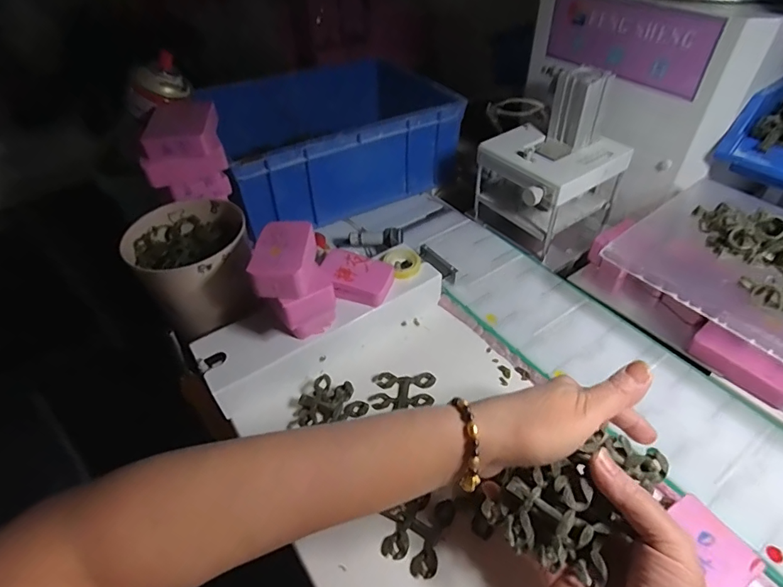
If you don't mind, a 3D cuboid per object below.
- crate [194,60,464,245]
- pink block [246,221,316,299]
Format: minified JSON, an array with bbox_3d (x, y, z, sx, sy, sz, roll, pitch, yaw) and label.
[{"bbox_3d":[-0.104,-0.232,0.686,0.314,0.129,0.269,-27,48,-18],"label":"crate"},{"bbox_3d":[-0.094,-0.030,0.402,0.048,0.031,0.068,-1,45,3],"label":"pink block"}]

